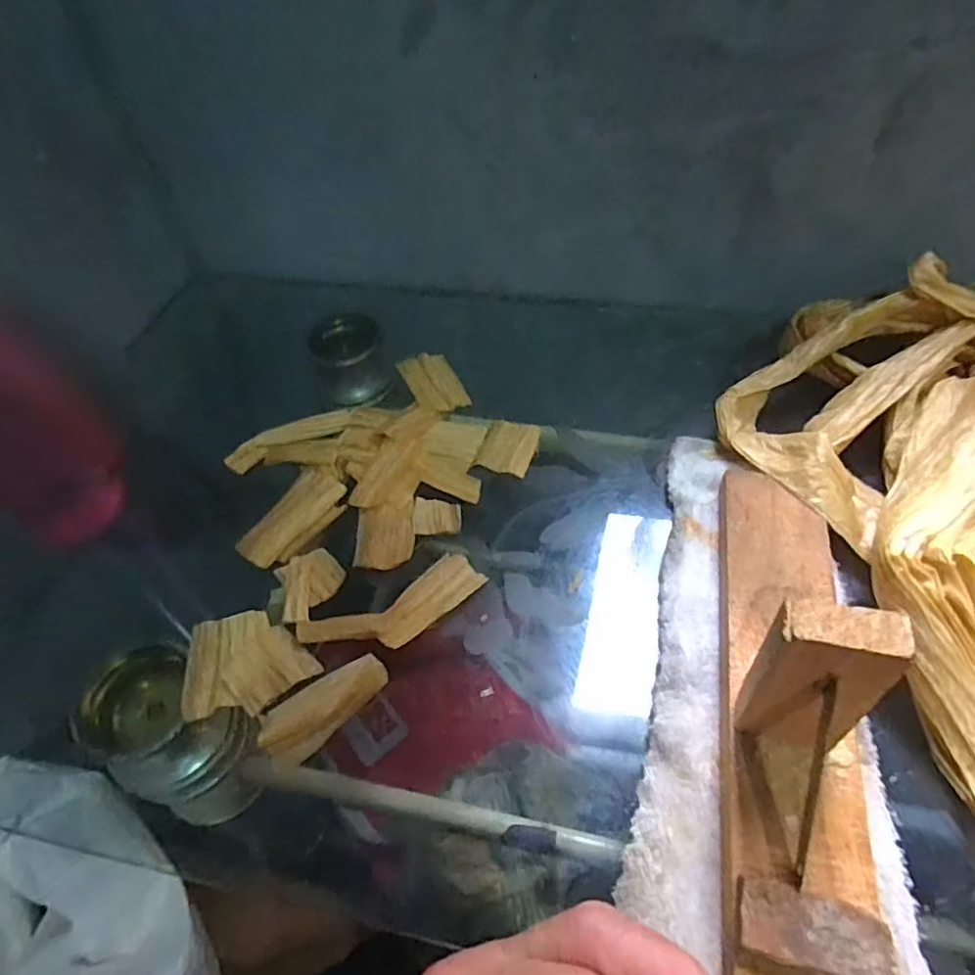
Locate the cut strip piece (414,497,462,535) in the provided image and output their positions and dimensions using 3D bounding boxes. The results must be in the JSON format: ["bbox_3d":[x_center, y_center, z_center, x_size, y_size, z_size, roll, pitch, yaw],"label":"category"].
[{"bbox_3d":[-0.034,0.019,0.423,0.031,0.004,0.029,-5,51,-1],"label":"cut strip piece"}]

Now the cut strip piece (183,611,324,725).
[{"bbox_3d":[-0.138,0.099,0.362,0.073,0.006,0.062,-11,52,-5],"label":"cut strip piece"}]

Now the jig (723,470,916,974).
[{"bbox_3d":[0.152,0.075,0.284,0.065,0.114,0.272,7,52,9],"label":"jig"}]

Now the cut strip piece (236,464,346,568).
[{"bbox_3d":[-0.135,0.017,0.426,0.038,0.006,0.084,24,57,21],"label":"cut strip piece"}]

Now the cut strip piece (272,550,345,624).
[{"bbox_3d":[-0.111,0.060,0.388,0.043,0.005,0.042,-29,55,-18],"label":"cut strip piece"}]

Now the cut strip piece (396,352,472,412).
[{"bbox_3d":[-0.044,-0.086,0.507,0.040,0.006,0.073,-19,50,-12],"label":"cut strip piece"}]

